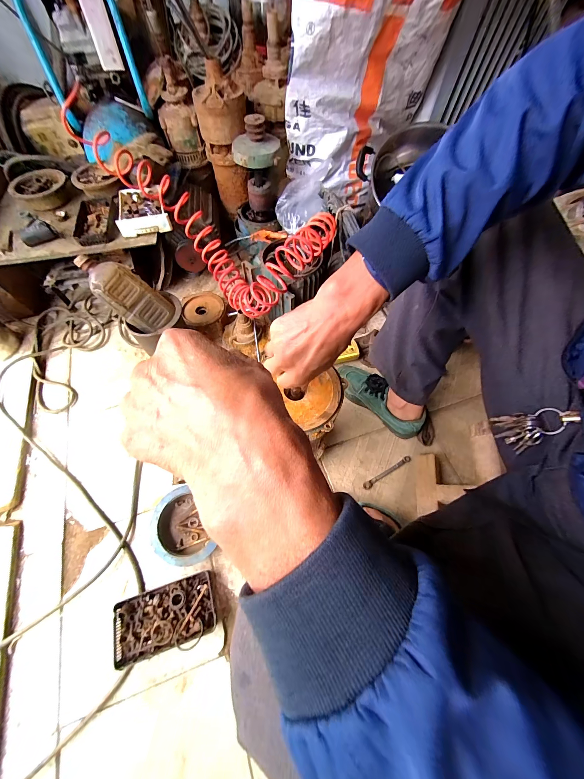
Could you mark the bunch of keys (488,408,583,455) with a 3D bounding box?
[{"bbox_3d":[0.331,0.048,0.377,0.034,0.092,0.052,-33,68,-15],"label":"bunch of keys"}]

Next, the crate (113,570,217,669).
[{"bbox_3d":[-0.243,0.438,0.526,0.179,0.033,0.097,-15,63,-9],"label":"crate"}]

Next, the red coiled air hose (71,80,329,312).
[{"bbox_3d":[-0.280,-0.564,0.803,0.858,0.236,0.296,41,70,18],"label":"red coiled air hose"}]

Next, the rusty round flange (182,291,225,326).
[{"bbox_3d":[-0.277,-0.252,0.842,0.128,0.019,0.148,-9,64,-4],"label":"rusty round flange"}]

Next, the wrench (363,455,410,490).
[{"bbox_3d":[0.234,0.203,0.662,0.144,0.011,0.018,-26,65,-14],"label":"wrench"}]

